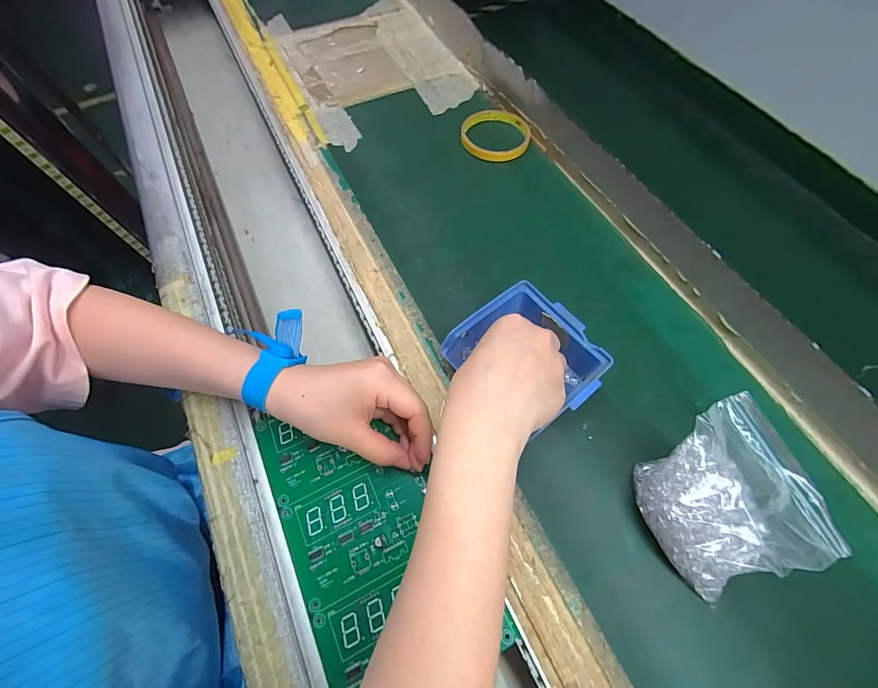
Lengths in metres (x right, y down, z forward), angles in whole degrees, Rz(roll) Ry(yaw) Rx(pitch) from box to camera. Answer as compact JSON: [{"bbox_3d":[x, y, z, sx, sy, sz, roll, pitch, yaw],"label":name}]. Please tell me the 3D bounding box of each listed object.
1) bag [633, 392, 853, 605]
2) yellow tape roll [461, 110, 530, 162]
[{"bbox_3d":[0.195,0.105,0.263,0.102,0.056,0.102,-23,66,-9],"label":"bag"},{"bbox_3d":[0.069,-0.258,0.473,0.082,0.011,0.081,-1,64,2],"label":"yellow tape roll"}]

